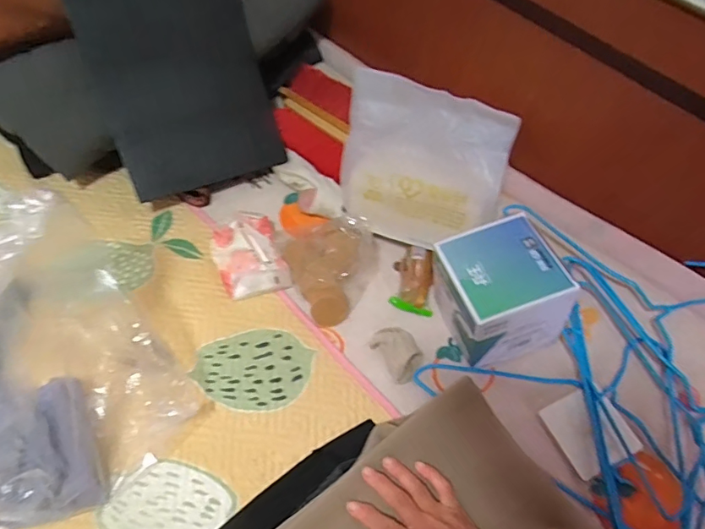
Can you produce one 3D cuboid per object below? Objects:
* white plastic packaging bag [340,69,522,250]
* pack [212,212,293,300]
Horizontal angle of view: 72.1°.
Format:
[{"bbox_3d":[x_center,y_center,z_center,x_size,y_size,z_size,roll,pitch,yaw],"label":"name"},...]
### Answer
[{"bbox_3d":[0.089,-0.130,0.671,0.219,0.217,0.030,21,28,13],"label":"white plastic packaging bag"},{"bbox_3d":[-0.151,-0.016,0.706,0.095,0.050,0.131,-17,58,-16],"label":"pack"}]

